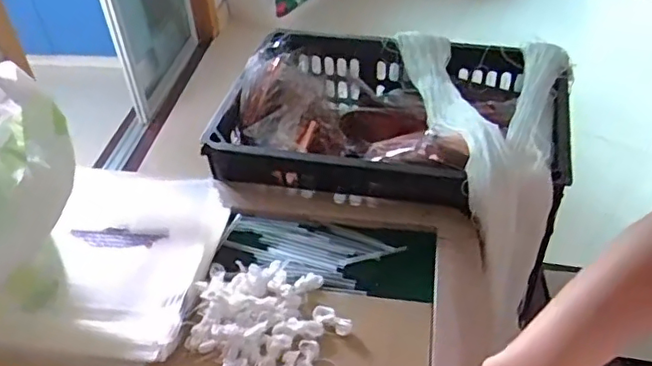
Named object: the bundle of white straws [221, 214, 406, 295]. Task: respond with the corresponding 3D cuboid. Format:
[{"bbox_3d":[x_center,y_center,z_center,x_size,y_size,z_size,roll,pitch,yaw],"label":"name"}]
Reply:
[{"bbox_3d":[-0.023,0.075,0.652,0.194,0.014,0.085,11,43,15],"label":"bundle of white straws"}]

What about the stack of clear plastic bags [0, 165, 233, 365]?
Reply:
[{"bbox_3d":[-0.229,0.071,0.634,0.212,0.023,0.272,5,42,9],"label":"stack of clear plastic bags"}]

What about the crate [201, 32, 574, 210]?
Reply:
[{"bbox_3d":[0.093,-0.083,0.809,0.437,0.126,0.305,8,42,13],"label":"crate"}]

